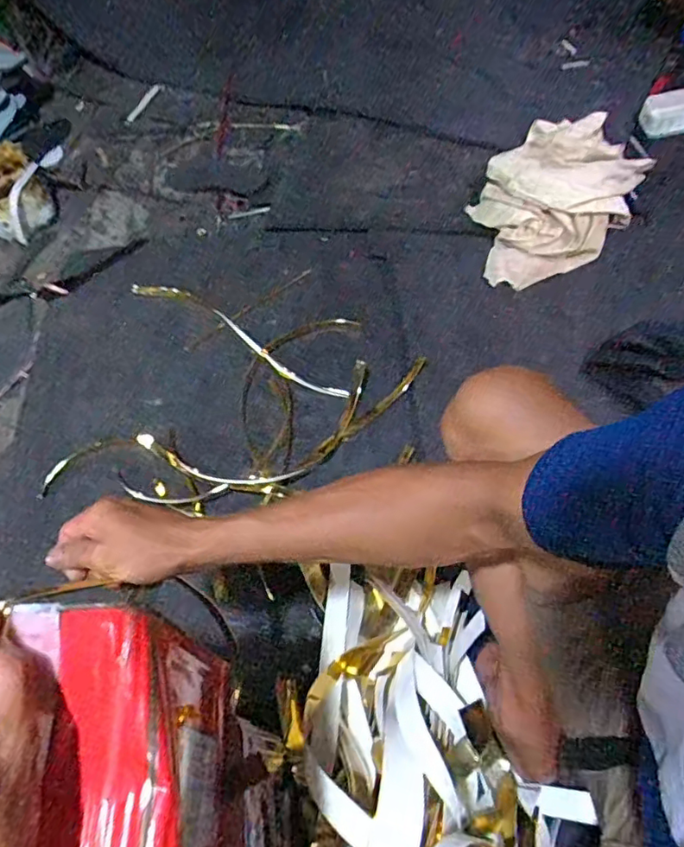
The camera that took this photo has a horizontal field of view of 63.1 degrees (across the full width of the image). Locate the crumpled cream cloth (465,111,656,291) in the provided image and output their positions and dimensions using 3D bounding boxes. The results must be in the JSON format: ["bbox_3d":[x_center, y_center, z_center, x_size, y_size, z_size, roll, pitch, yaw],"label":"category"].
[{"bbox_3d":[0.358,-0.378,0.965,0.236,0.123,0.305,30,66,22],"label":"crumpled cream cloth"}]

